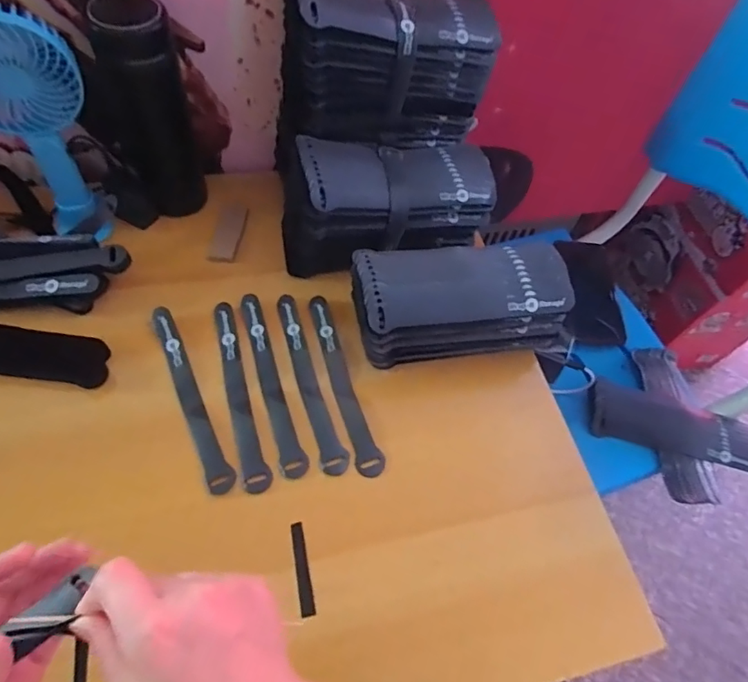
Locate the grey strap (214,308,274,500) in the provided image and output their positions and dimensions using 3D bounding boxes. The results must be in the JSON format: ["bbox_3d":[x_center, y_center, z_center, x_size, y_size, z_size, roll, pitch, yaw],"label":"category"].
[{"bbox_3d":[-0.126,0.044,0.483,0.025,0.005,0.193,-11,61,-14],"label":"grey strap"}]

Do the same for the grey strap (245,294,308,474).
[{"bbox_3d":[-0.097,0.035,0.494,0.024,0.004,0.192,-11,61,-14],"label":"grey strap"}]

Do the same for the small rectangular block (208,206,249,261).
[{"bbox_3d":[-0.164,-0.125,0.588,0.030,0.004,0.088,4,53,-1],"label":"small rectangular block"}]

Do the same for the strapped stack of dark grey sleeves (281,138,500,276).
[{"bbox_3d":[0.016,-0.151,0.552,0.230,0.101,0.111,-13,64,-14],"label":"strapped stack of dark grey sleeves"}]

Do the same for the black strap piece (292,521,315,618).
[{"bbox_3d":[-0.058,0.183,0.416,0.010,0.004,0.070,-8,60,-12],"label":"black strap piece"}]

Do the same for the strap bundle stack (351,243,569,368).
[{"bbox_3d":[0.082,-0.038,0.512,0.209,0.082,0.090,-7,63,-11],"label":"strap bundle stack"}]

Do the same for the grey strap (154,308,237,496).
[{"bbox_3d":[-0.170,0.050,0.477,0.023,0.007,0.190,-20,65,-23],"label":"grey strap"}]

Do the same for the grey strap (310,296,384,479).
[{"bbox_3d":[-0.032,0.038,0.504,0.023,0.009,0.193,-14,61,-15],"label":"grey strap"}]

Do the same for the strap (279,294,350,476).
[{"bbox_3d":[-0.062,0.033,0.498,0.024,0.006,0.194,-12,61,-15],"label":"strap"}]

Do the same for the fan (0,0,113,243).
[{"bbox_3d":[-0.299,-0.183,0.475,0.097,0.196,0.079,-31,69,-21],"label":"fan"}]

